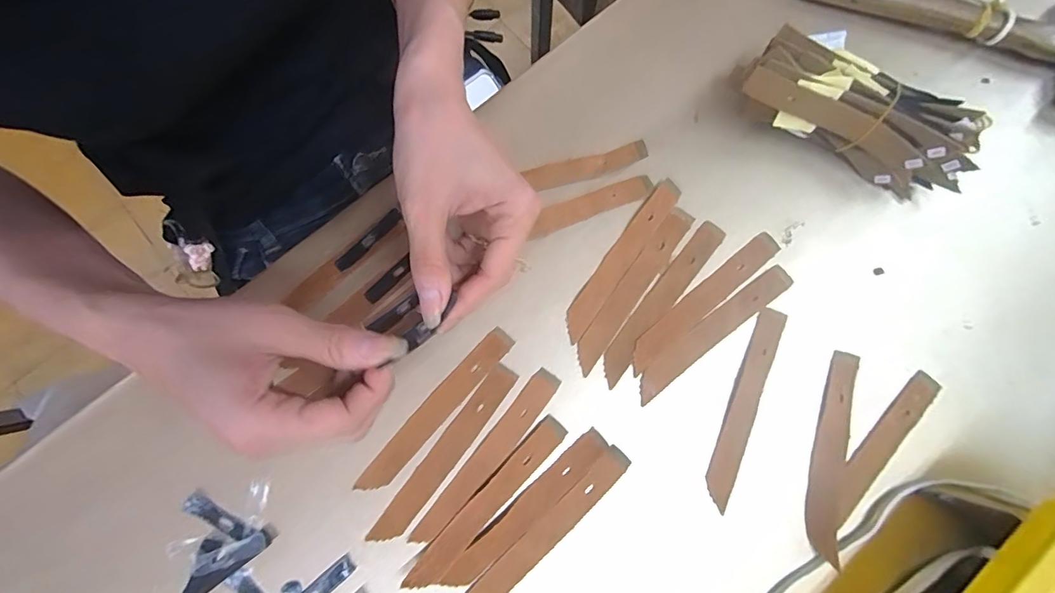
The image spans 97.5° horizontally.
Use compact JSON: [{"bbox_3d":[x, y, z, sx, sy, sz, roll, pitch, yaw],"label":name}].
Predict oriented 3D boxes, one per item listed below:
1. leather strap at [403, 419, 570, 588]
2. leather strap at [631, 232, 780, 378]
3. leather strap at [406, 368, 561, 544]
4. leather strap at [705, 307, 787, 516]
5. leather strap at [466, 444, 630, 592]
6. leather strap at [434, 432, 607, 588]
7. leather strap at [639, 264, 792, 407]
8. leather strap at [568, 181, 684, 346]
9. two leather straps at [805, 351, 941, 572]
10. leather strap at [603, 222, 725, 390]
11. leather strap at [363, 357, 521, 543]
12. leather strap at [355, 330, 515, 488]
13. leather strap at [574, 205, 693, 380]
[{"bbox_3d":[-0.022,0.120,0.270,0.017,0.009,0.119,42,82,9],"label":"leather strap"},{"bbox_3d":[0.113,0.002,0.298,0.125,0.004,0.017,-39,80,-7],"label":"leather strap"},{"bbox_3d":[-0.024,0.097,0.278,0.018,0.005,0.123,38,81,9],"label":"leather strap"},{"bbox_3d":[0.133,0.066,0.285,0.018,0.005,0.122,21,79,6],"label":"leather strap"},{"bbox_3d":[0.013,0.137,0.270,0.122,0.004,0.017,-43,80,-8],"label":"leather strap"},{"bbox_3d":[0.000,0.125,0.272,0.119,0.004,0.016,-42,80,-7],"label":"leather strap"},{"bbox_3d":[0.118,0.021,0.293,0.124,0.006,0.017,-37,80,-7],"label":"leather strap"},{"bbox_3d":[0.061,-0.026,0.303,0.017,0.004,0.123,36,81,8],"label":"leather strap"},{"bbox_3d":[0.201,0.097,0.272,0.061,0.009,0.118,18,79,5],"label":"two leather straps"},{"bbox_3d":[0.086,0.001,0.297,0.018,0.004,0.123,38,81,9],"label":"leather strap"},{"bbox_3d":[-0.050,0.094,0.280,0.017,0.004,0.123,36,81,8],"label":"leather strap"},{"bbox_3d":[-0.056,0.070,0.287,0.017,0.004,0.123,41,81,9],"label":"leather strap"},{"bbox_3d":[0.068,-0.006,0.298,0.017,0.004,0.123,36,81,8],"label":"leather strap"}]

